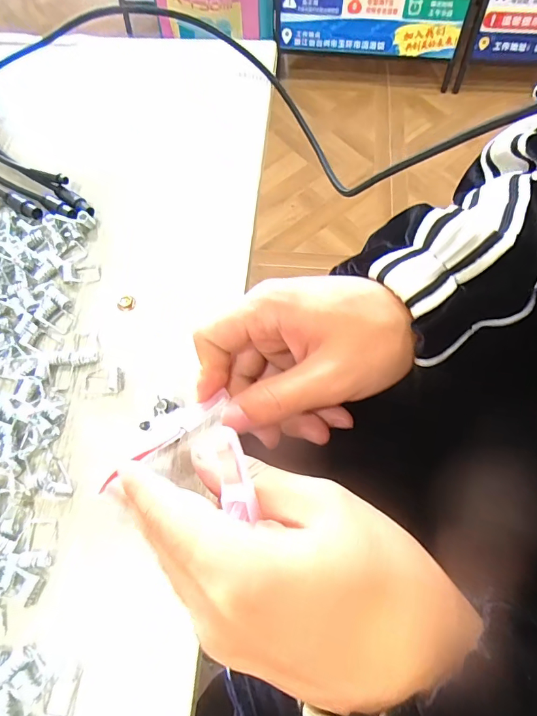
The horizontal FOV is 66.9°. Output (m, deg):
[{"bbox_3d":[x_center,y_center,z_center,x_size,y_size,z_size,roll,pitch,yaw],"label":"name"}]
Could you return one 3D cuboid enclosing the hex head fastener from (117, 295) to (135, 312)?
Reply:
[{"bbox_3d":[-0.092,-0.036,0.262,0.010,0.005,0.011,0,68,1],"label":"hex head fastener"}]

